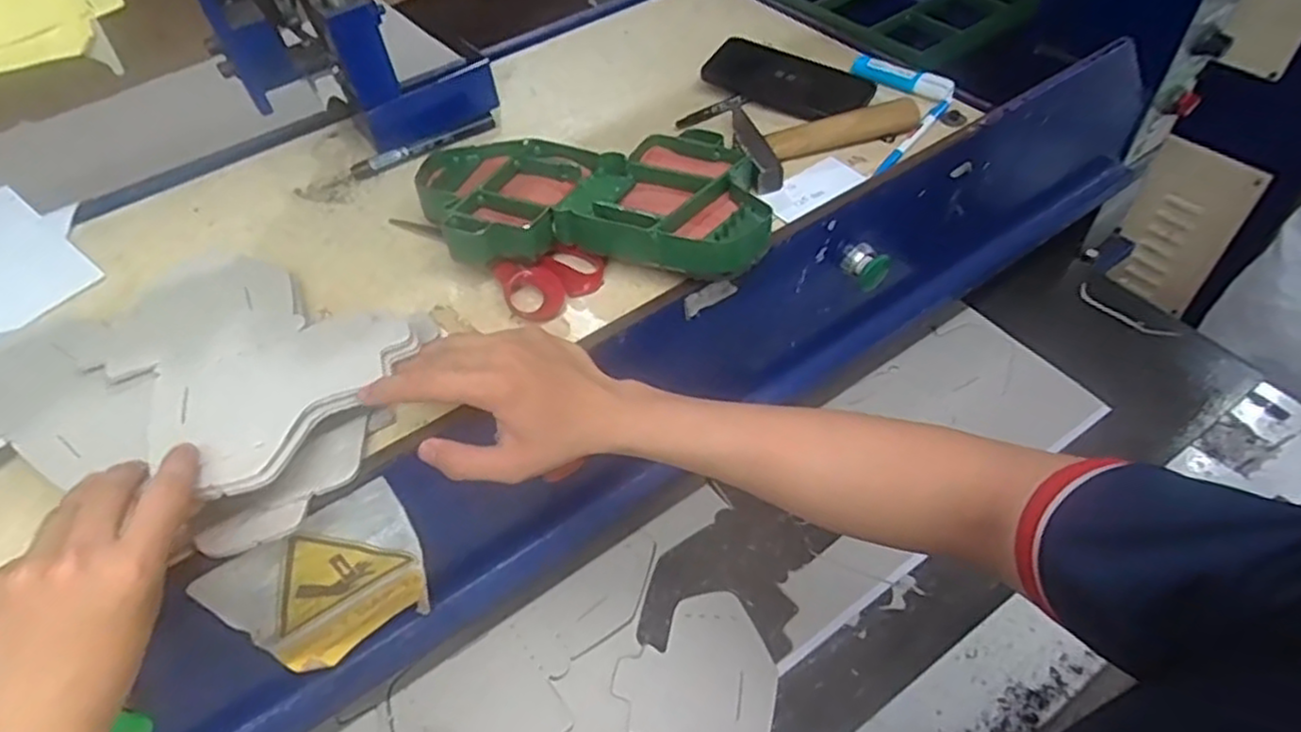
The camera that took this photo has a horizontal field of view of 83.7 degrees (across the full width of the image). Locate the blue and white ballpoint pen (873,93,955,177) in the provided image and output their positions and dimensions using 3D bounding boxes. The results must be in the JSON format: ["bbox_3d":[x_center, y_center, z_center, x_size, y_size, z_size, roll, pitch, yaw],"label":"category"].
[{"bbox_3d":[0.237,-0.208,0.653,0.013,0.006,0.147,29,59,26],"label":"blue and white ballpoint pen"}]

